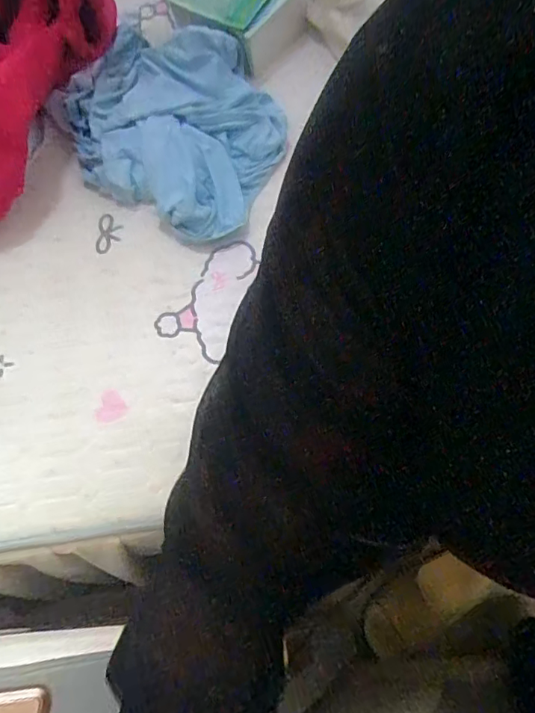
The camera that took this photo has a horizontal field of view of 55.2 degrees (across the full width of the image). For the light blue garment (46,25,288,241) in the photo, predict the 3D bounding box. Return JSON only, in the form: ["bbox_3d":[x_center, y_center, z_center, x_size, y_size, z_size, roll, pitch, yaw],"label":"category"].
[{"bbox_3d":[-0.122,-0.324,0.696,0.293,0.136,0.257,28,73,15],"label":"light blue garment"}]

